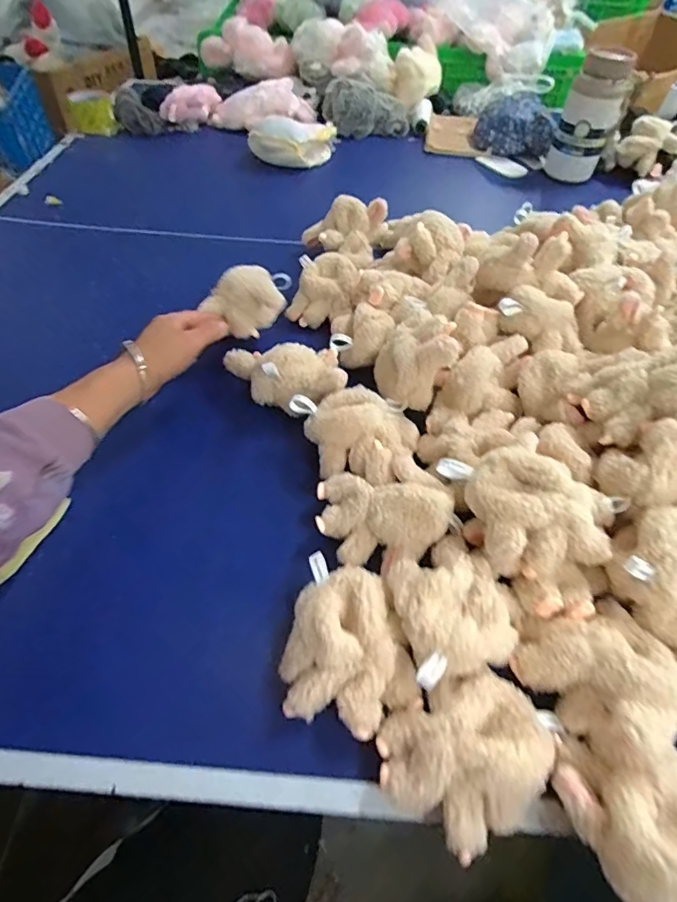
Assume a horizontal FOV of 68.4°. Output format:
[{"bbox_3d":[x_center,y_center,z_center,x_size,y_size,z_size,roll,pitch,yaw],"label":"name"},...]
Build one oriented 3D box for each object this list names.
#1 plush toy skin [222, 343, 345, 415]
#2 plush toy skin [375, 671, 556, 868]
[{"bbox_3d":[-0.061,-0.081,0.564,0.133,0.067,0.068,2,52,-1],"label":"plush toy skin"},{"bbox_3d":[0.093,0.207,0.340,0.120,0.041,0.096,-23,57,-19],"label":"plush toy skin"}]

